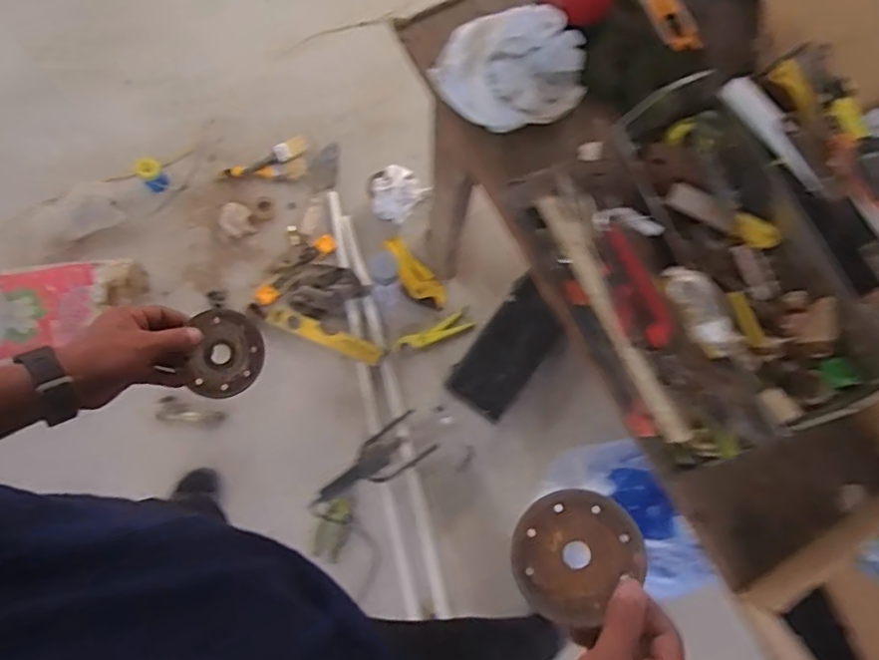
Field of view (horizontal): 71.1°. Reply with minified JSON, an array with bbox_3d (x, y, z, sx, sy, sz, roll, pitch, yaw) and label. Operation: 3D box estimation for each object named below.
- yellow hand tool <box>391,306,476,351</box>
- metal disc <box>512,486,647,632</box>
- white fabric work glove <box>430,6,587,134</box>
[{"bbox_3d":[-0.017,0.009,1.546,0.204,0.028,0.053,-24,78,-6],"label":"yellow hand tool"},{"bbox_3d":[0.103,0.172,0.475,0.099,0.004,0.089,-44,58,-4],"label":"metal disc"},{"bbox_3d":[0.087,-0.307,0.719,0.183,0.073,0.121,-16,77,-4],"label":"white fabric work glove"}]

